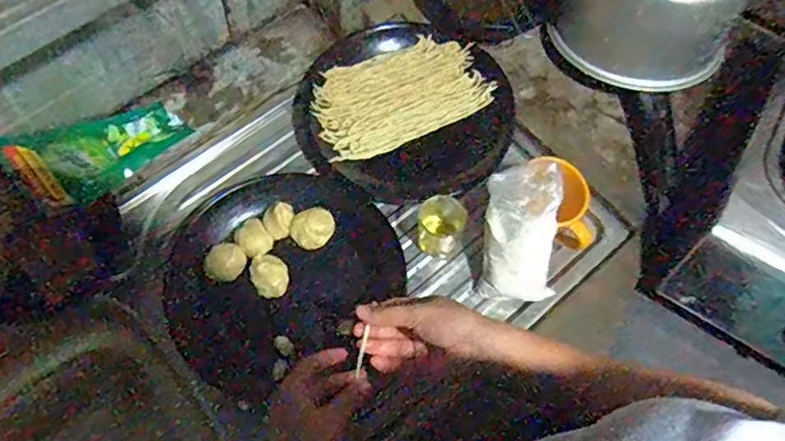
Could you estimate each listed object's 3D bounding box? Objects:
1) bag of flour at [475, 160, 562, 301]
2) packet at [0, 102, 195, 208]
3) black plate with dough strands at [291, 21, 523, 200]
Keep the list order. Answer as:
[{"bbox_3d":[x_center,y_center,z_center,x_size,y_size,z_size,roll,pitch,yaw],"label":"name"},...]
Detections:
[{"bbox_3d":[0.136,0.013,0.620,0.073,0.039,0.151,5,110,1],"label":"bag of flour"},{"bbox_3d":[-0.322,-0.080,0.655,0.180,0.016,0.088,-33,88,-38],"label":"packet"},{"bbox_3d":[0.014,-0.140,0.725,0.252,0.051,0.243,0,68,-1],"label":"black plate with dough strands"}]

